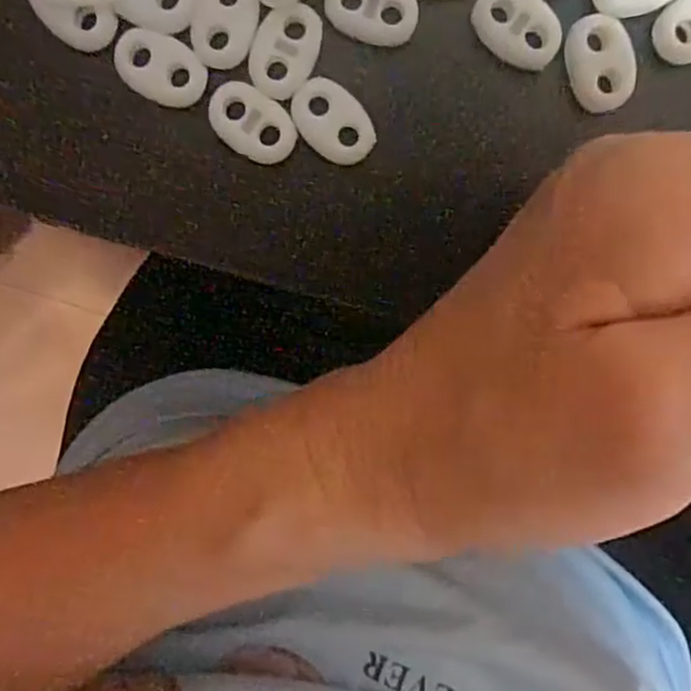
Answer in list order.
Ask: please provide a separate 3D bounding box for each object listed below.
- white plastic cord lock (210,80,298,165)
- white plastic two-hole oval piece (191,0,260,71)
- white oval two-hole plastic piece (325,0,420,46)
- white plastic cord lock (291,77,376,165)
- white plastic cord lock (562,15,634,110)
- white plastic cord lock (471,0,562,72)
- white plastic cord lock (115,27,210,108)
[{"bbox_3d":[-0.023,-0.054,0.165,0.022,0.004,0.014,33,97,-6],"label":"white plastic cord lock"},{"bbox_3d":[-0.028,-0.078,0.163,0.015,0.004,0.022,14,99,-3],"label":"white plastic two-hole oval piece"},{"bbox_3d":[0.006,-0.081,0.163,0.022,0.004,0.015,11,99,-3],"label":"white oval two-hole plastic piece"},{"bbox_3d":[-0.003,-0.055,0.168,0.022,0.004,0.015,43,96,-7],"label":"white plastic cord lock"},{"bbox_3d":[0.062,-0.069,0.165,0.015,0.004,0.022,-14,99,1],"label":"white plastic cord lock"},{"bbox_3d":[0.041,-0.077,0.163,0.022,0.004,0.015,35,97,-6],"label":"white plastic cord lock"},{"bbox_3d":[-0.045,-0.067,0.165,0.021,0.004,0.015,27,98,-5],"label":"white plastic cord lock"}]

